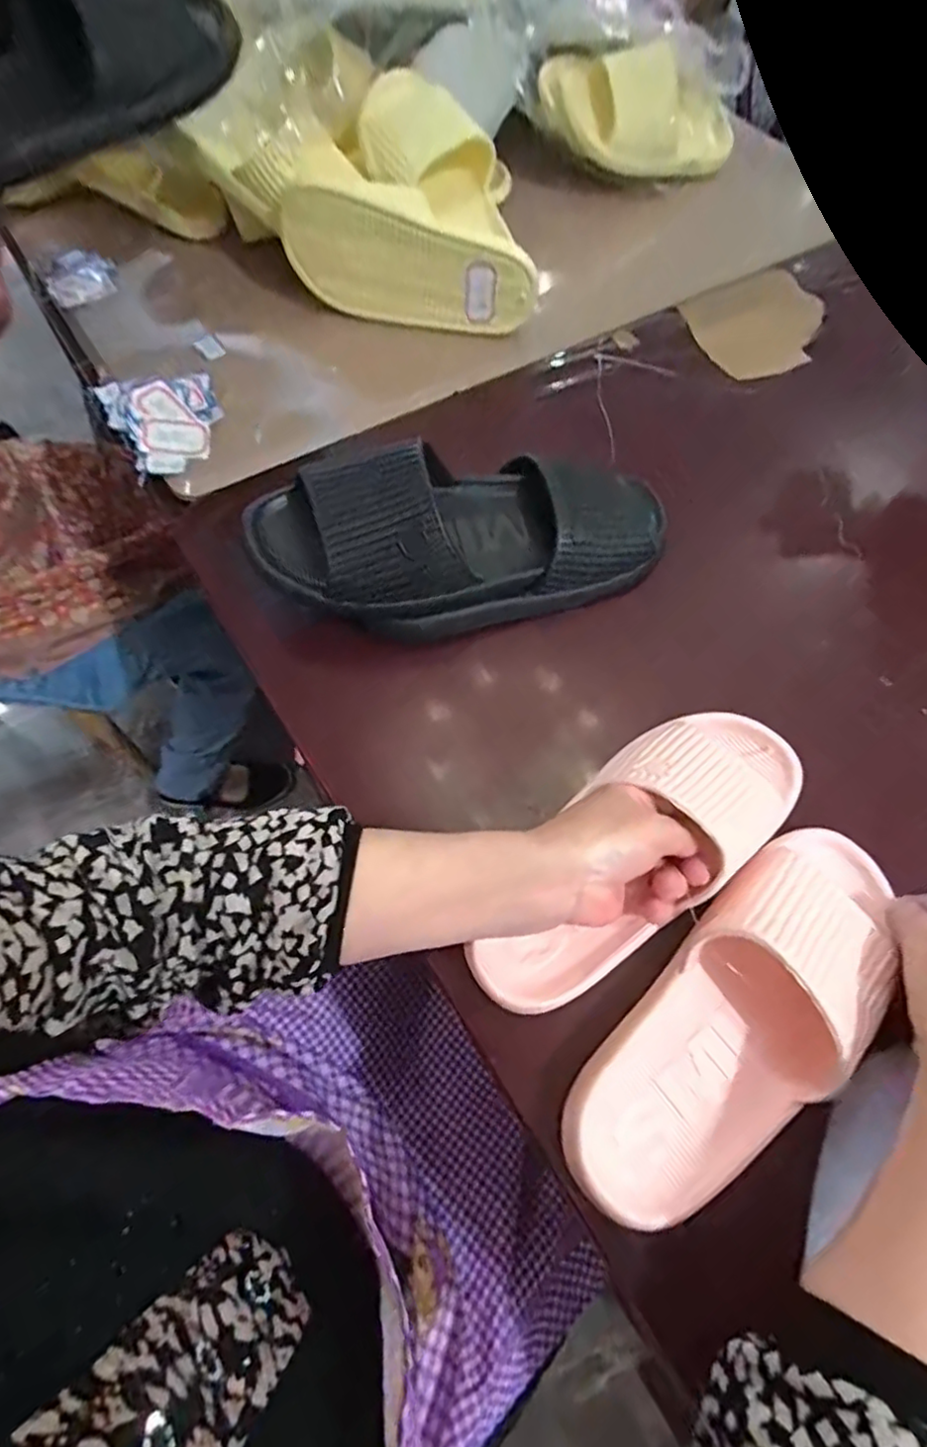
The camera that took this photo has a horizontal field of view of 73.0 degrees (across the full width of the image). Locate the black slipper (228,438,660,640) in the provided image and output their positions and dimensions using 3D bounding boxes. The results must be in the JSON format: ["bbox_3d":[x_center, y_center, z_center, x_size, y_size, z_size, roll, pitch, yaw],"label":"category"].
[{"bbox_3d":[0.009,-0.144,0.471,0.310,0.109,0.105,-15,66,-10],"label":"black slipper"}]

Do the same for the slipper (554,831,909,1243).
[{"bbox_3d":[0.164,0.160,0.352,0.256,0.066,0.097,-43,74,-14],"label":"slipper"}]

